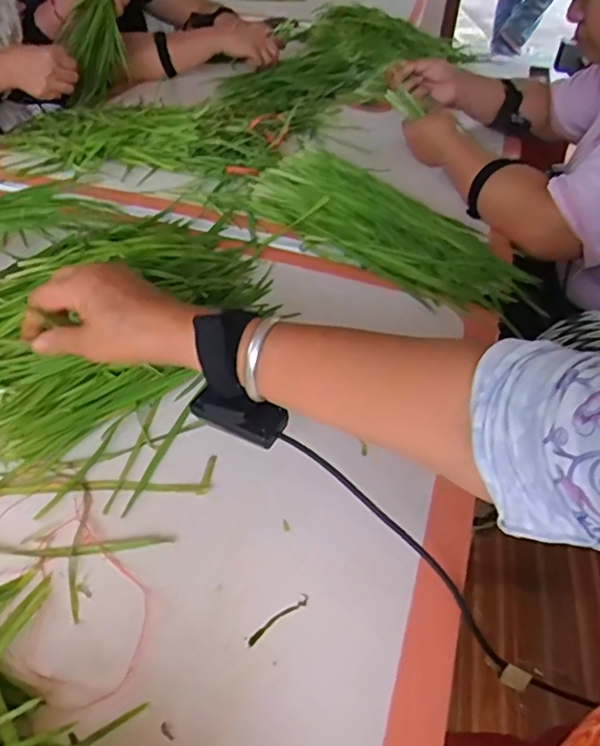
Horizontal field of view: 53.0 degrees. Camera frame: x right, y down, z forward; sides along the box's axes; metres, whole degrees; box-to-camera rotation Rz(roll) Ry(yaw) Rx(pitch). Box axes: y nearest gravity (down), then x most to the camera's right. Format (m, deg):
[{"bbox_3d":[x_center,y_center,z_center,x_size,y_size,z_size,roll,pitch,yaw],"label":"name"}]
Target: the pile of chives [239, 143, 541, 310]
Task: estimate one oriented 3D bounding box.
[{"bbox_3d":[0.107,-0.185,0.754,0.366,0.072,0.154,25,44,23],"label":"pile of chives"}]

